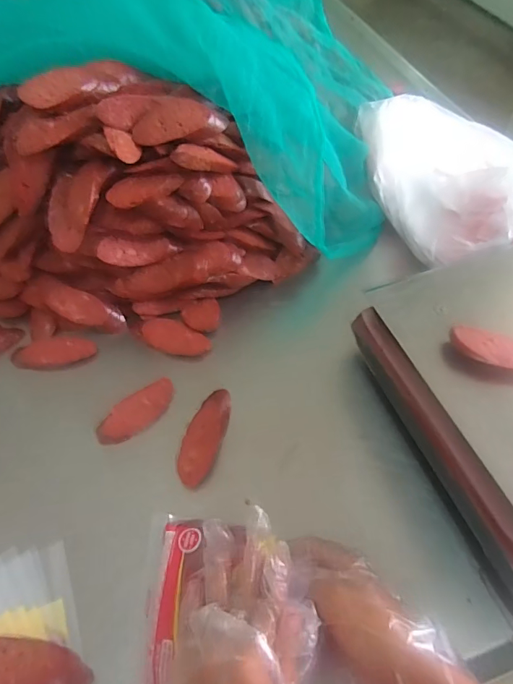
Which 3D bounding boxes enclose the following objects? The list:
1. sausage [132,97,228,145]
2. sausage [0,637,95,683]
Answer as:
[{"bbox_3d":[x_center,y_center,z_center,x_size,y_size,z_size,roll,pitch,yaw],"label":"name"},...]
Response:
[{"bbox_3d":[-0.079,-0.230,0.452,0.094,0.016,0.043,-10,93,0],"label":"sausage"},{"bbox_3d":[-0.185,0.258,0.346,0.103,0.018,0.036,1,57,1],"label":"sausage"}]

